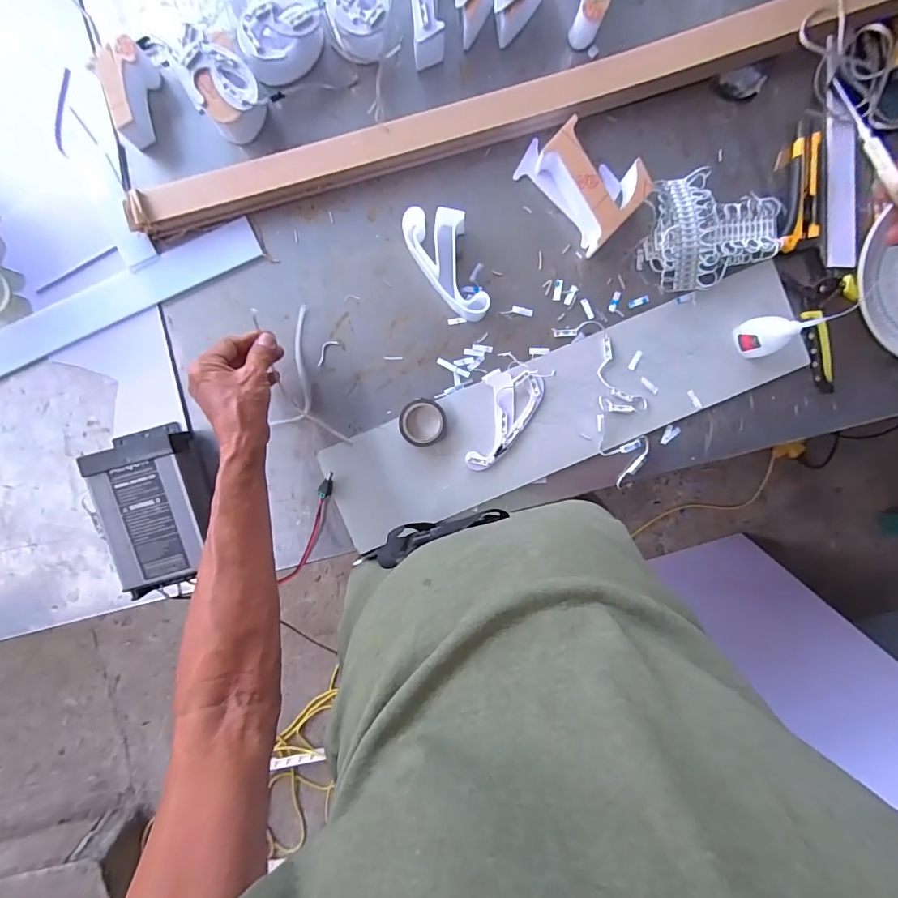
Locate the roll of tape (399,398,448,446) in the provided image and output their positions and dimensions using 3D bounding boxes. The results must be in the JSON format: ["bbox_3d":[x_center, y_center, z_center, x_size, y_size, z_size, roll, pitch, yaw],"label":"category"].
[{"bbox_3d":[-0.031,-0.032,0.550,0.056,0.022,0.057,0,92,0],"label":"roll of tape"}]

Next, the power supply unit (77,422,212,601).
[{"bbox_3d":[-0.349,0.071,0.540,0.117,0.052,0.190,-14,92,0],"label":"power supply unit"}]

